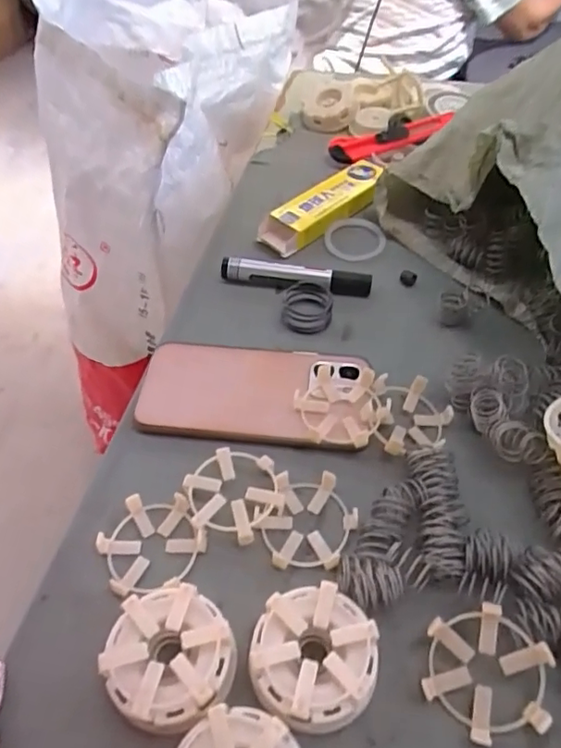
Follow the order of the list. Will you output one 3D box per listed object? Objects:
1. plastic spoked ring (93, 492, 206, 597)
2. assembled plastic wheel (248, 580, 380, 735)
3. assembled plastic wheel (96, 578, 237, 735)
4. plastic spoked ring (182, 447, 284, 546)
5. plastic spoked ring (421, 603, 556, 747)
[{"bbox_3d":[-0.078,0.100,0.344,0.059,0.024,0.064,0,49,1],"label":"plastic spoked ring"},{"bbox_3d":[0.017,0.147,0.299,0.063,0.030,0.062,0,49,1],"label":"assembled plastic wheel"},{"bbox_3d":[-0.057,0.148,0.298,0.063,0.028,0.065,0,49,1],"label":"assembled plastic wheel"},{"bbox_3d":[-0.029,0.076,0.365,0.057,0.017,0.062,0,49,1],"label":"plastic spoked ring"},{"bbox_3d":[0.105,0.152,0.292,0.063,0.012,0.058,-7,68,18],"label":"plastic spoked ring"}]

